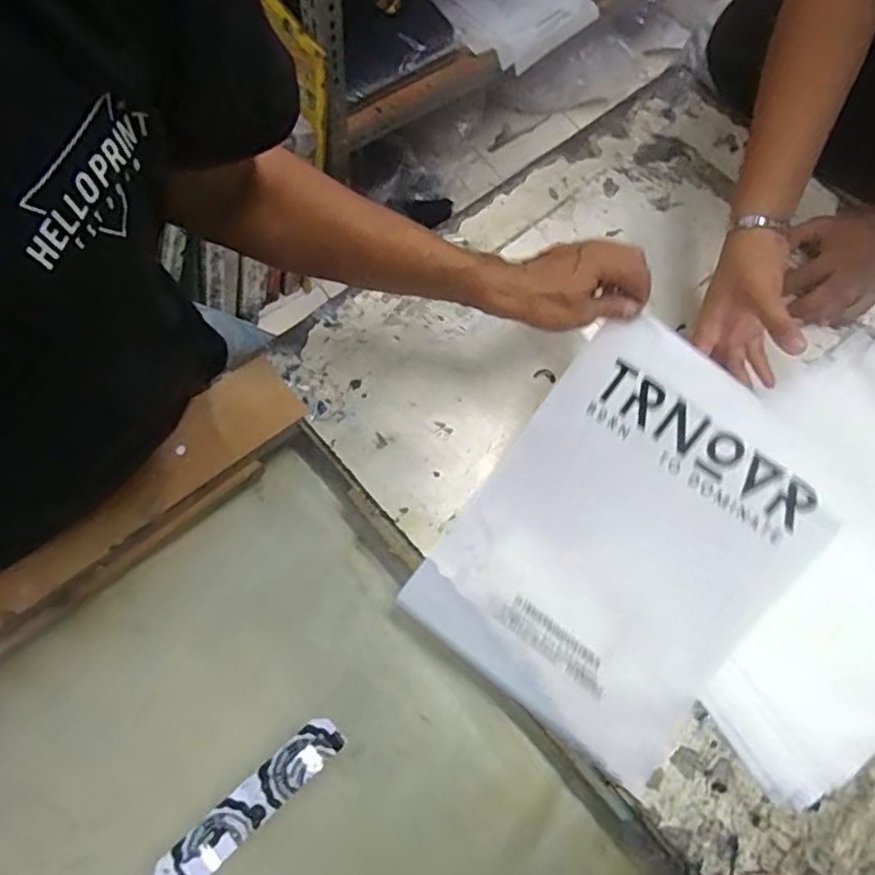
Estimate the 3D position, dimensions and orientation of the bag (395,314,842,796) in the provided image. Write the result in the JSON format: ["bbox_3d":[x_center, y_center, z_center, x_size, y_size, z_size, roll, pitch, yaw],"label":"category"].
[{"bbox_3d":[0.157,0.087,0.522,0.244,0.036,0.310,37,93,12],"label":"bag"}]

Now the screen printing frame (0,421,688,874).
[{"bbox_3d":[-0.128,0.321,0.473,0.467,0.053,0.528,-40,75,-14],"label":"screen printing frame"}]

